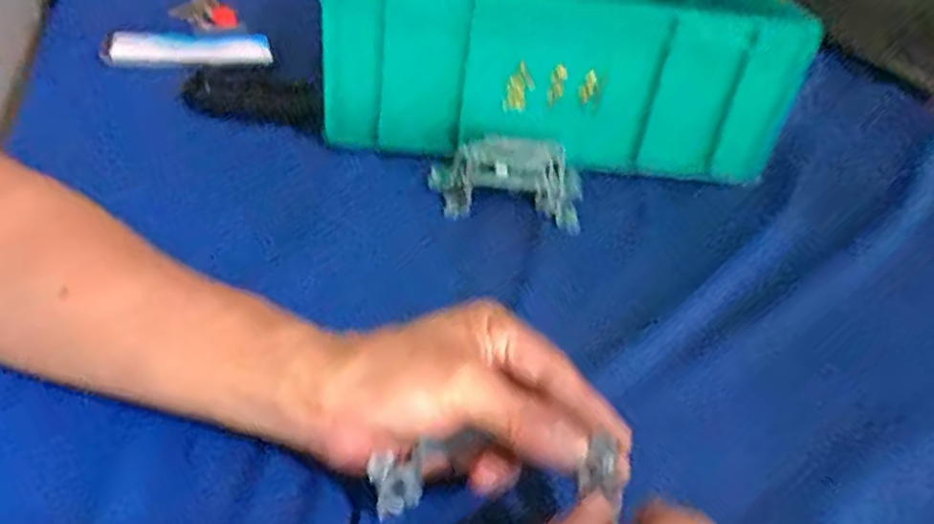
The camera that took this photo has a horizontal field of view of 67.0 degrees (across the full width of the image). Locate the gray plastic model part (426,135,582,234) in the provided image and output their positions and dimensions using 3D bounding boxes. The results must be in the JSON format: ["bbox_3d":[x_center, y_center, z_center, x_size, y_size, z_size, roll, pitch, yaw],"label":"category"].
[{"bbox_3d":[0.033,-0.071,0.575,0.126,0.036,0.084,6,35,-3],"label":"gray plastic model part"}]

